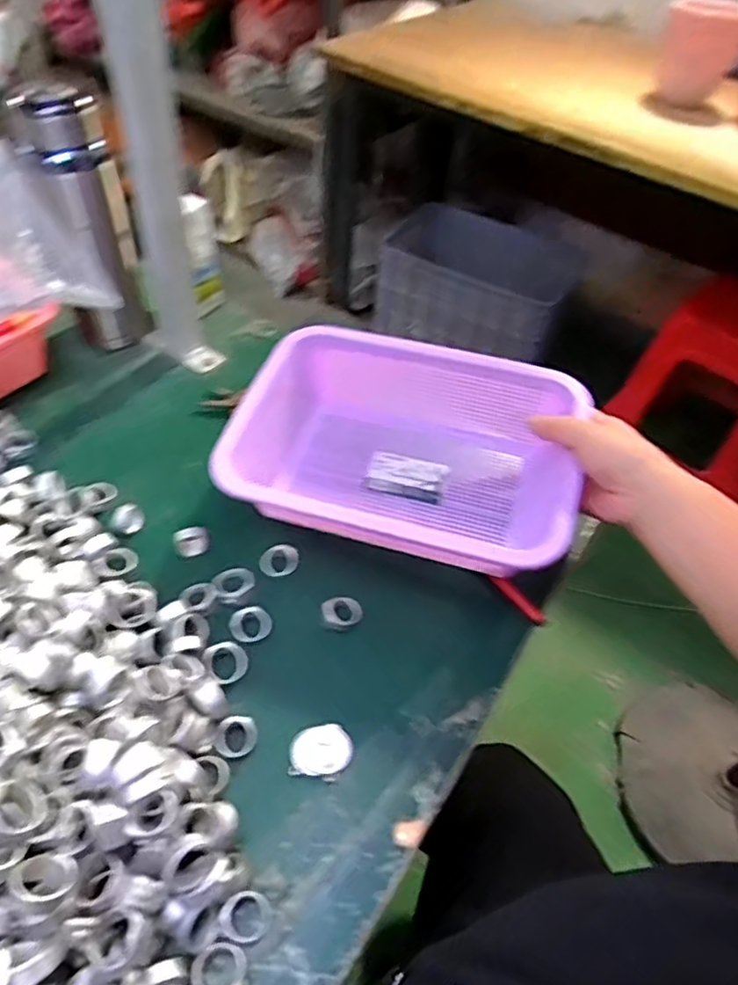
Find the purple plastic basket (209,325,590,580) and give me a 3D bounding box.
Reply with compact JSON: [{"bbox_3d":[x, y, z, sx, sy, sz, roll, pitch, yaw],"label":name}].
[{"bbox_3d":[0.034,-0.032,0.517,0.248,0.097,0.179,19,50,11],"label":"purple plastic basket"}]

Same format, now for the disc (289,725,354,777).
[{"bbox_3d":[-0.031,0.167,0.412,0.040,0.005,0.030,-2,49,-8],"label":"disc"}]

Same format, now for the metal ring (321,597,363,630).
[{"bbox_3d":[-0.019,0.088,0.474,0.030,0.011,0.023,-22,55,-23],"label":"metal ring"}]

